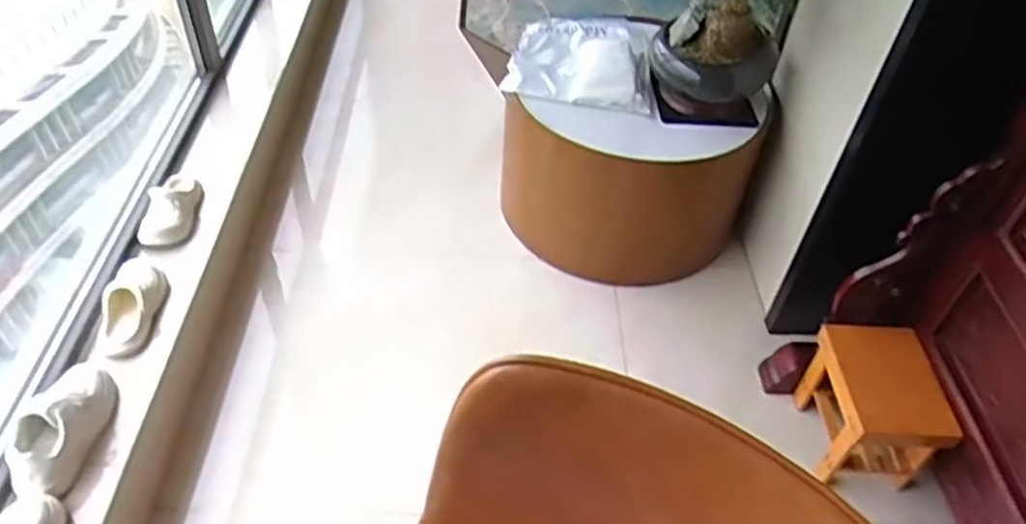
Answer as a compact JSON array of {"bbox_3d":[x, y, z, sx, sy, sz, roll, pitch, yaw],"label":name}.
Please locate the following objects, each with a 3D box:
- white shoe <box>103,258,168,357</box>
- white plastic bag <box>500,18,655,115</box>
[{"bbox_3d":[-0.833,0.088,1.603,0.089,0.085,0.251,-1,46,-6],"label":"white shoe"},{"bbox_3d":[0.180,-0.528,1.906,0.364,0.089,0.298,9,46,4],"label":"white plastic bag"}]

